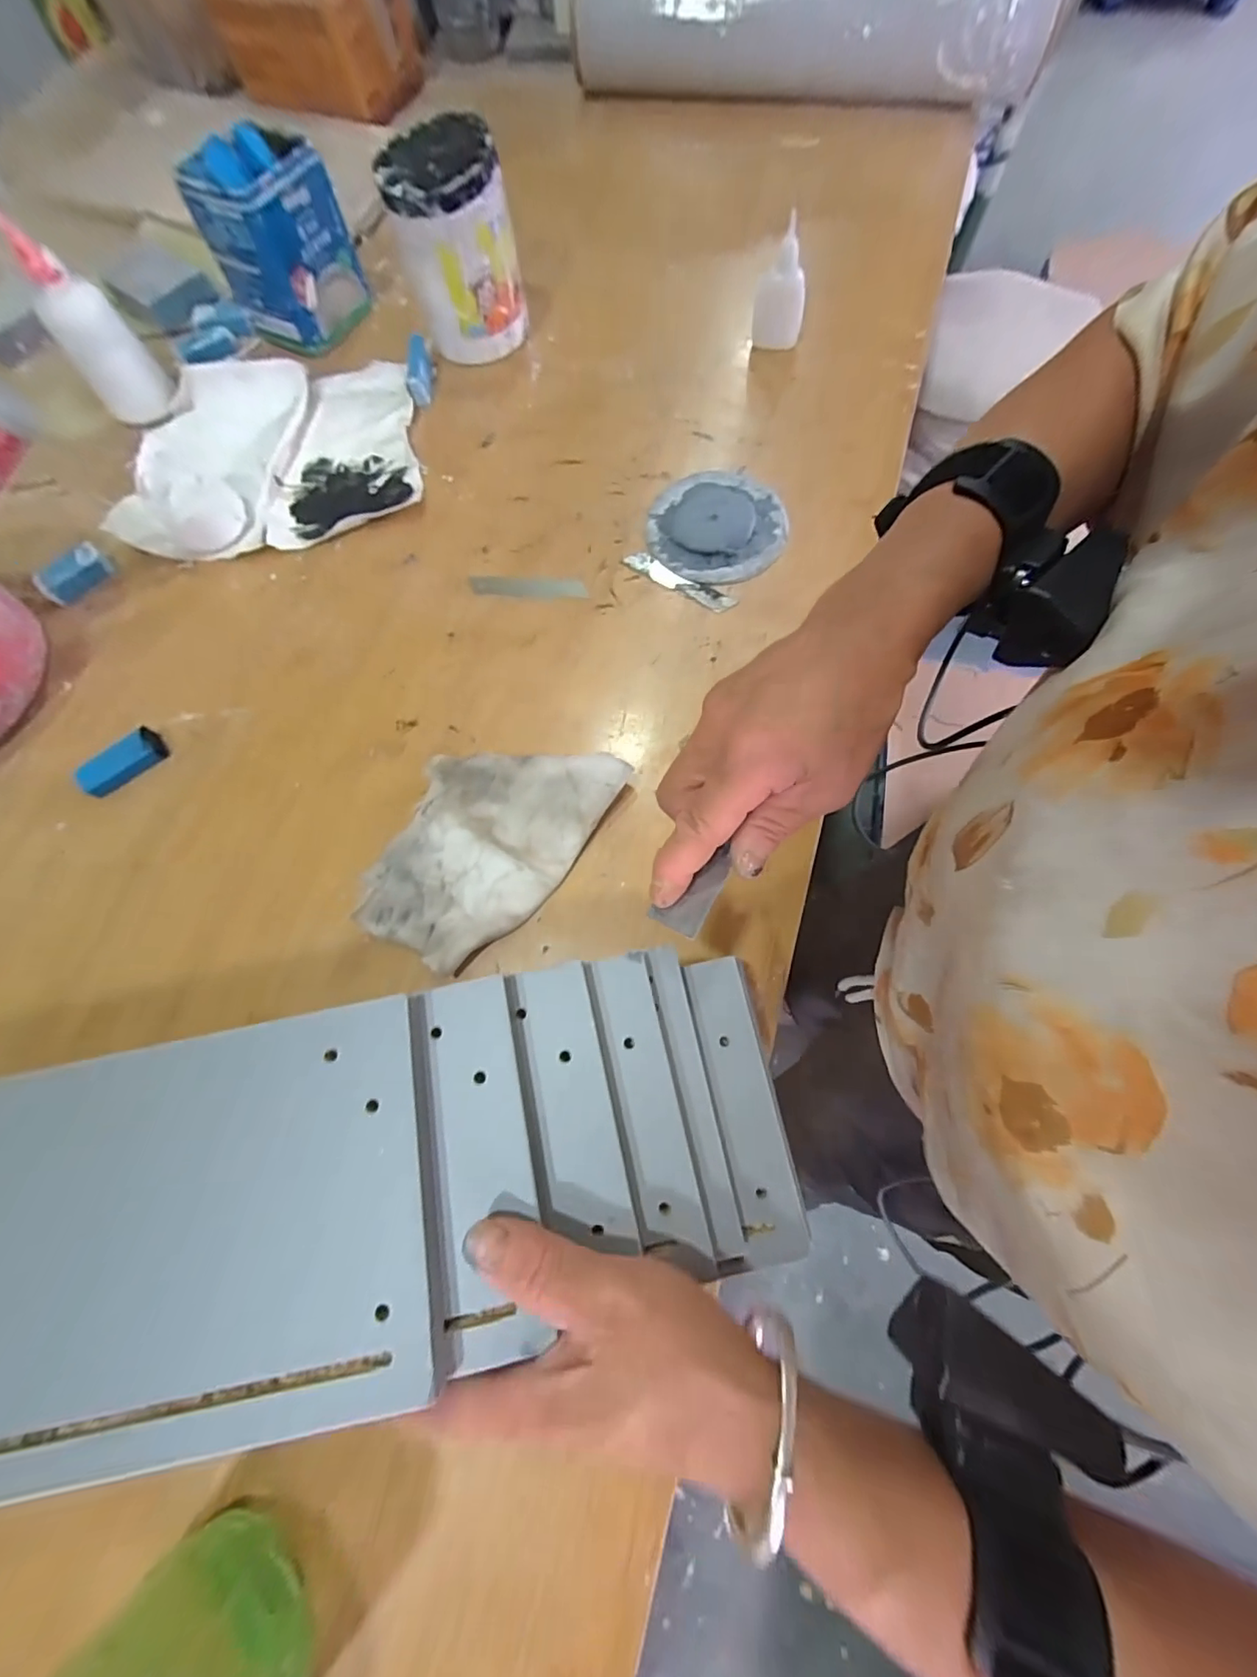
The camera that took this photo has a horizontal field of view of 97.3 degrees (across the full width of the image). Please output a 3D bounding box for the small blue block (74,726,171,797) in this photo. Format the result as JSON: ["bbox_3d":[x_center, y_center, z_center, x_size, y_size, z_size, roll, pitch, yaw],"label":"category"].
[{"bbox_3d":[-0.385,-0.057,0.420,0.060,0.013,0.028,-39,75,-9],"label":"small blue block"}]

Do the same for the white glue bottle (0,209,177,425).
[{"bbox_3d":[-0.476,-0.448,0.477,0.061,0.141,0.047,-40,75,-10],"label":"white glue bottle"}]

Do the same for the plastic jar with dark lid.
[{"bbox_3d":[-0.153,-0.529,0.498,0.098,0.125,0.091,-1,73,2],"label":"plastic jar with dark lid"}]

